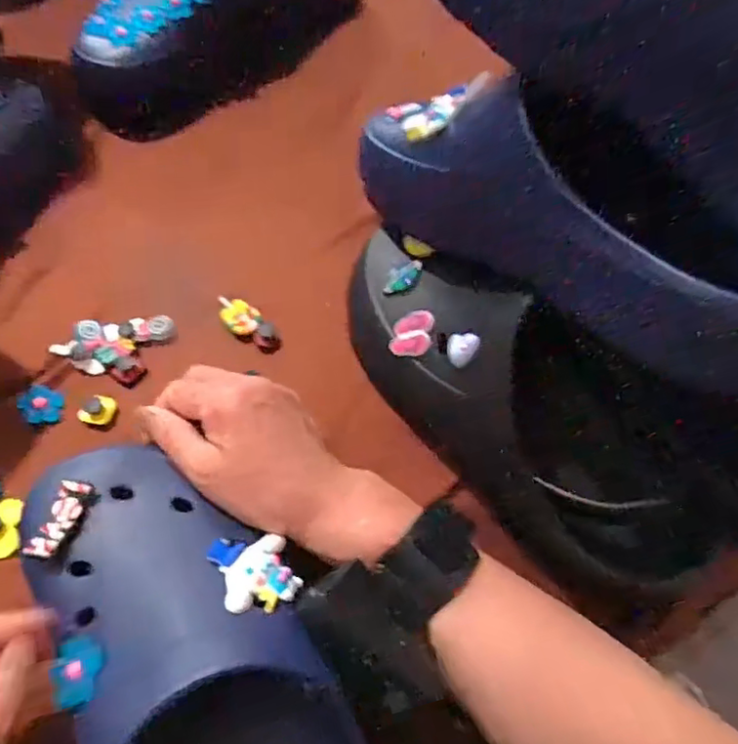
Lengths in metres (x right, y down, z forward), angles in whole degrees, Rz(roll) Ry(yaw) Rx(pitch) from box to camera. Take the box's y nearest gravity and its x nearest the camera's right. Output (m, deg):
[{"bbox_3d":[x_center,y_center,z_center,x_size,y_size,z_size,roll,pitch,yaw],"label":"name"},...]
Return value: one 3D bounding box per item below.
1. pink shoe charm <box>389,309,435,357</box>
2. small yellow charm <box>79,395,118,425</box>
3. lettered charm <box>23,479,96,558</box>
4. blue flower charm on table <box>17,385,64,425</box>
[{"bbox_3d":[0.025,-0.023,0.359,0.026,0.004,0.029,-3,66,25],"label":"pink shoe charm"},{"bbox_3d":[-0.168,0.024,0.378,0.021,0.006,0.018,7,62,4],"label":"small yellow charm"},{"bbox_3d":[-0.146,0.070,0.290,0.015,0.010,0.038,13,62,7],"label":"lettered charm"},{"bbox_3d":[-0.204,0.021,0.378,0.026,0.006,0.023,25,64,14],"label":"blue flower charm on table"}]

